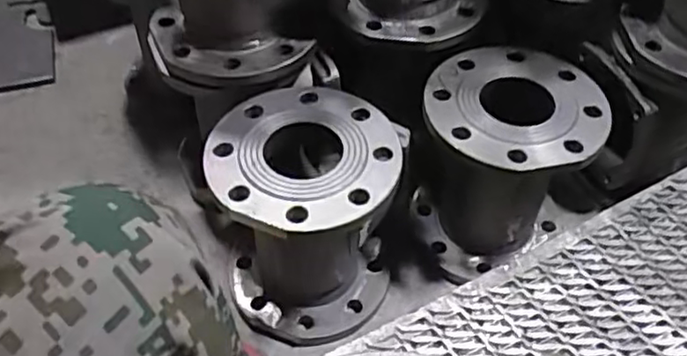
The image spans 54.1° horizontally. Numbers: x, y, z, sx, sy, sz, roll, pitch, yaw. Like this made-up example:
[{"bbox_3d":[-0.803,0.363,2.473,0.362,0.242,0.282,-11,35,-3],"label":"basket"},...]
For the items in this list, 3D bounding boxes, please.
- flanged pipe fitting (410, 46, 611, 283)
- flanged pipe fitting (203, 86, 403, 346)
[{"bbox_3d":[0.181,-0.013,0.800,0.189,0.225,0.180,1,49,-2],"label":"flanged pipe fitting"},{"bbox_3d":[-0.039,0.046,0.745,0.181,0.229,0.175,1,49,-1],"label":"flanged pipe fitting"}]

